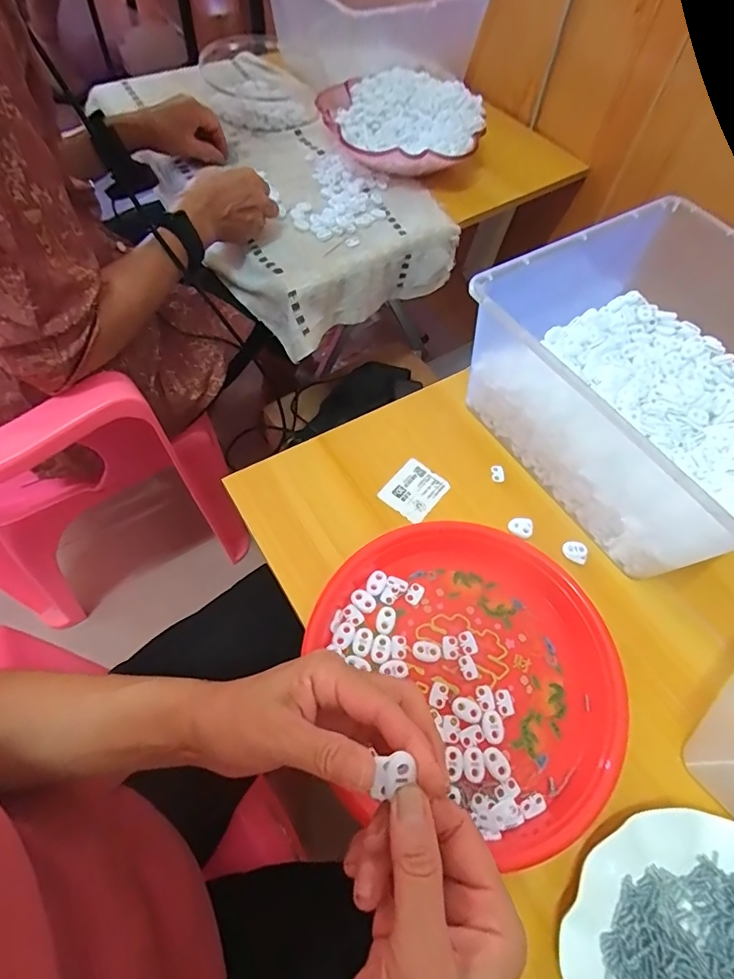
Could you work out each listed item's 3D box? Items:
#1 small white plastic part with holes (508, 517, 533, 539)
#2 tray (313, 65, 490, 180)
[{"bbox_3d":[0.146,0.036,0.466,0.022,0.008,0.019,9,59,1],"label":"small white plastic part with holes"},{"bbox_3d":[0.049,-0.545,0.743,0.243,0.081,0.189,6,59,-1],"label":"tray"}]

